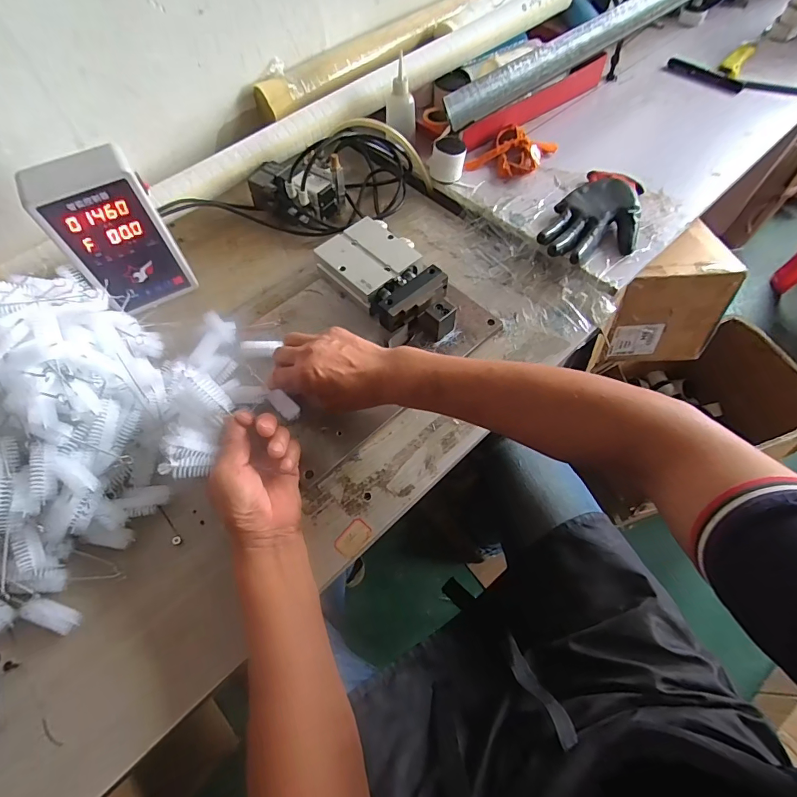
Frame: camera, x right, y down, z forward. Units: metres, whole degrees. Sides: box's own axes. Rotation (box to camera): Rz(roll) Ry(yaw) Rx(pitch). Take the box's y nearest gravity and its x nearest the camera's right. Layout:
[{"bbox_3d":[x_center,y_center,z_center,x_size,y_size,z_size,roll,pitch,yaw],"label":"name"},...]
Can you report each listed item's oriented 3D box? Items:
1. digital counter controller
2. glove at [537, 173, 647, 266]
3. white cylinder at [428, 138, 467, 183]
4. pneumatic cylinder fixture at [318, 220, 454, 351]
[{"bbox_3d":[-0.330,-0.188,0.508,0.110,0.172,0.068,-25,64,-13],"label":"digital counter controller"},{"bbox_3d":[0.280,-0.256,0.600,0.113,0.030,0.196,25,64,14],"label":"glove"},{"bbox_3d":[0.074,-0.367,0.653,0.054,0.047,0.048,3,62,2],"label":"white cylinder"},{"bbox_3d":[-0.010,-0.157,0.557,0.118,0.036,0.202,-34,66,-16],"label":"pneumatic cylinder fixture"}]

